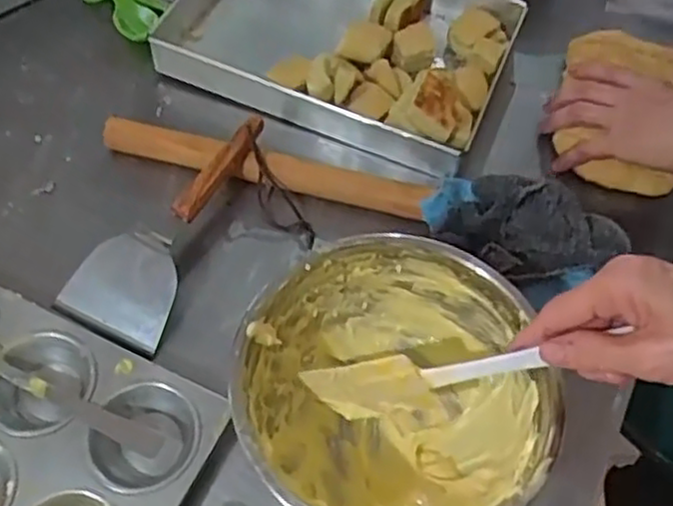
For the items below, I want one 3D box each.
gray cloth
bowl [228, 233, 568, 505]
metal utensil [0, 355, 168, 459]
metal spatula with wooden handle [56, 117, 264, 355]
[{"bbox_3d":[0.148,-0.024,0.559,0.156,0.070,0.095,32,61,17],"label":"gray cloth"},{"bbox_3d":[0.035,0.095,0.454,0.185,0.094,0.183,1,57,-2],"label":"bowl"},{"bbox_3d":[-0.195,0.090,0.477,0.185,0.011,0.022,22,59,12],"label":"metal utensil"},{"bbox_3d":[-0.128,-0.029,0.571,0.087,0.042,0.213,25,59,13],"label":"metal spatula with wooden handle"}]

